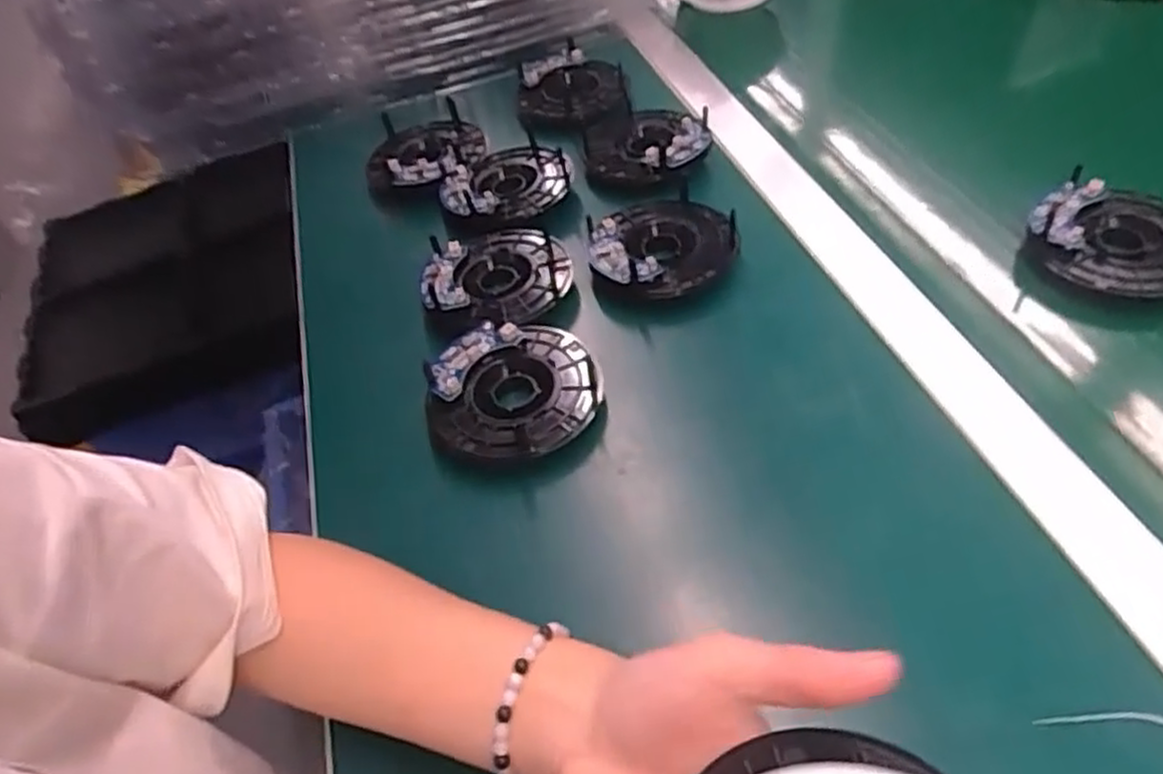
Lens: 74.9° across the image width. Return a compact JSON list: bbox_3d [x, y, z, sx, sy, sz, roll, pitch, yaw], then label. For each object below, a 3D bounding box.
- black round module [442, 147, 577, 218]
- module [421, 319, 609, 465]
[{"bbox_3d":[-0.055,-0.157,0.574,0.087,0.017,0.090,-5,48,6],"label":"black round module"},{"bbox_3d":[-0.039,0.001,0.442,0.098,0.020,0.091,-5,48,6],"label":"module"}]

